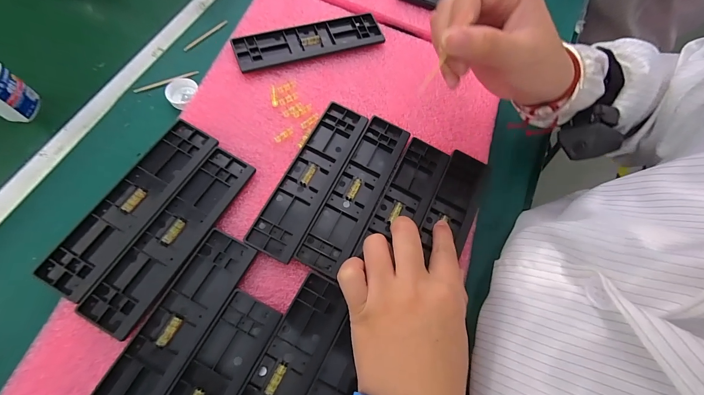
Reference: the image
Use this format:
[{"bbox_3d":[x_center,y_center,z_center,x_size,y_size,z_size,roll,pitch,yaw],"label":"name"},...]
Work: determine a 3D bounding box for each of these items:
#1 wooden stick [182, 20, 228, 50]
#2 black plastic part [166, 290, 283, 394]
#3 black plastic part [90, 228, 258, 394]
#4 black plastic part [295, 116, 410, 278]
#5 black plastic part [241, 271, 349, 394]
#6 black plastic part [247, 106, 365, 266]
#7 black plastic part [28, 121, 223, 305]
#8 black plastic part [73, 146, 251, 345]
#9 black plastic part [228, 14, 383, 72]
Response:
[{"bbox_3d":[-0.162,-0.180,0.354,0.004,0.005,0.061,38,70,7],"label":"wooden stick"},{"bbox_3d":[-0.108,0.145,0.218,0.043,0.007,0.158,28,69,3],"label":"black plastic part"},{"bbox_3d":[-0.131,0.099,0.233,0.043,0.007,0.158,28,69,4],"label":"black plastic part"},{"bbox_3d":[0.003,-0.008,0.291,0.042,0.009,0.157,27,69,3],"label":"black plastic part"},{"bbox_3d":[-0.052,0.135,0.231,0.044,0.007,0.158,27,69,3],"label":"black plastic part"},{"bbox_3d":[-0.038,-0.021,0.290,0.042,0.005,0.158,26,69,3],"label":"black plastic part"},{"bbox_3d":[-0.177,0.004,0.264,0.042,0.015,0.157,31,69,5],"label":"black plastic part"},{"bbox_3d":[-0.143,0.028,0.257,0.042,0.008,0.158,31,69,5],"label":"black plastic part"},{"bbox_3d":[-0.044,-0.168,0.341,0.157,0.014,0.042,-19,73,-14],"label":"black plastic part"}]

